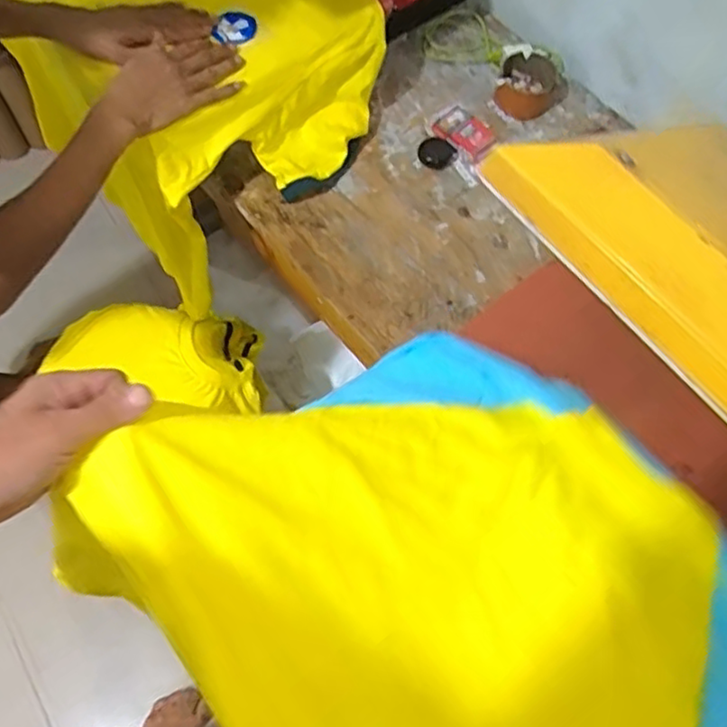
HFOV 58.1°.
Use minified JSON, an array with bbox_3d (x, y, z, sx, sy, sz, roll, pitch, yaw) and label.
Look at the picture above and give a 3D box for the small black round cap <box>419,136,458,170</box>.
[{"bbox_3d":[0.102,-0.291,0.902,0.051,0.008,0.049,1,65,-2],"label":"small black round cap"}]

